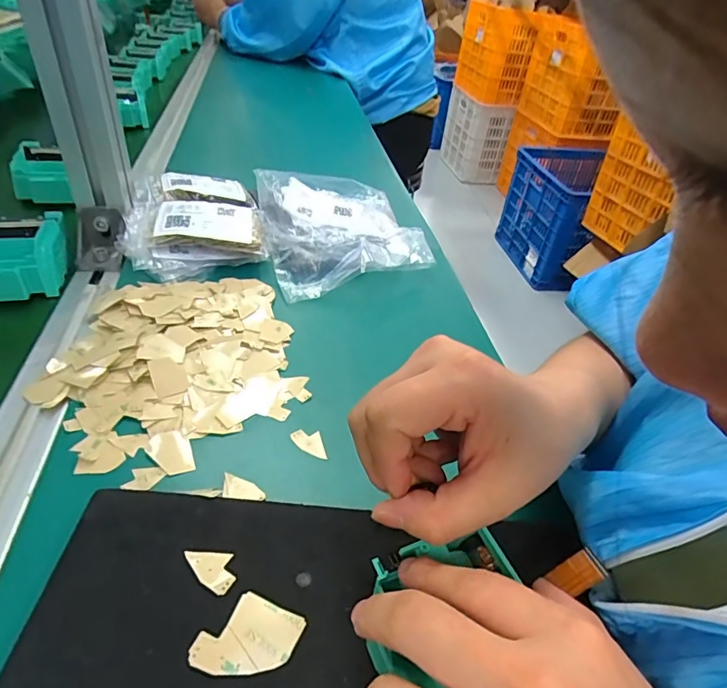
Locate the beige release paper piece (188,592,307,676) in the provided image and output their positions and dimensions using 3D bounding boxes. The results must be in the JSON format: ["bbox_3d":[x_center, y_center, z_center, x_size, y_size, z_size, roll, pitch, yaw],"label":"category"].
[{"bbox_3d":[-0.048,0.123,0.203,0.038,0.004,0.033,16,39,13],"label":"beige release paper piece"}]

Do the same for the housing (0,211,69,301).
[{"bbox_3d":[-0.284,-0.070,0.389,0.080,0.038,0.086,-10,41,-19],"label":"housing"}]

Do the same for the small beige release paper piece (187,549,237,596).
[{"bbox_3d":[-0.069,0.102,0.225,0.016,0.004,0.026,-26,48,-34],"label":"small beige release paper piece"}]

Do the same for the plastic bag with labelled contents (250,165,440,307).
[{"bbox_3d":[-0.026,-0.126,0.502,0.153,0.036,0.209,-6,40,-15],"label":"plastic bag with labelled contents"}]

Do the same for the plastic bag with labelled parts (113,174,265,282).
[{"bbox_3d":[-0.163,-0.125,0.472,0.119,0.038,0.178,-5,40,-14],"label":"plastic bag with labelled parts"}]

